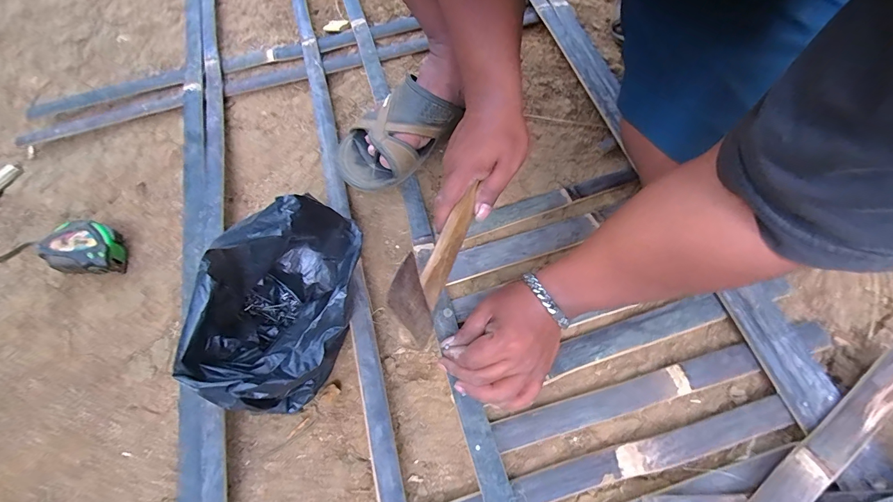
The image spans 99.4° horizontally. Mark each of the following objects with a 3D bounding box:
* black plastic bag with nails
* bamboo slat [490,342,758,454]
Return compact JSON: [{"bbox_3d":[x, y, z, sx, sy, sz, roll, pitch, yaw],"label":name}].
[{"bbox_3d":[-0.172,0.052,0.371,0.123,0.181,0.188,14,66,8],"label":"black plastic bag with nails"},{"bbox_3d":[0.186,0.151,0.393,0.283,0.013,0.030,-15,65,-6],"label":"bamboo slat"}]

